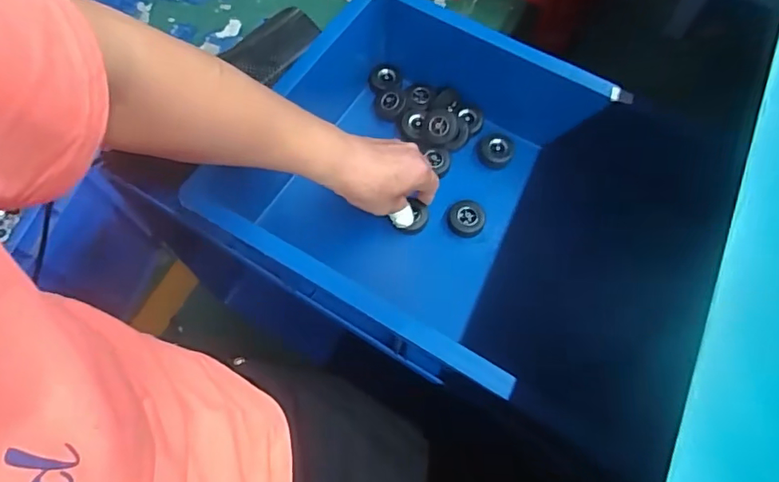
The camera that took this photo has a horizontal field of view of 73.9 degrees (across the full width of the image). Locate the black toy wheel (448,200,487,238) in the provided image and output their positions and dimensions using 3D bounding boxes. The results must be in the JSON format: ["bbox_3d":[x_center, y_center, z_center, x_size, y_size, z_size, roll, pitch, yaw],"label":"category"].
[{"bbox_3d":[0.079,-0.023,0.532,0.036,0.016,0.037,-1,67,1],"label":"black toy wheel"}]

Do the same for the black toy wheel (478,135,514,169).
[{"bbox_3d":[0.116,-0.099,0.561,0.036,0.013,0.039,-1,67,1],"label":"black toy wheel"}]

